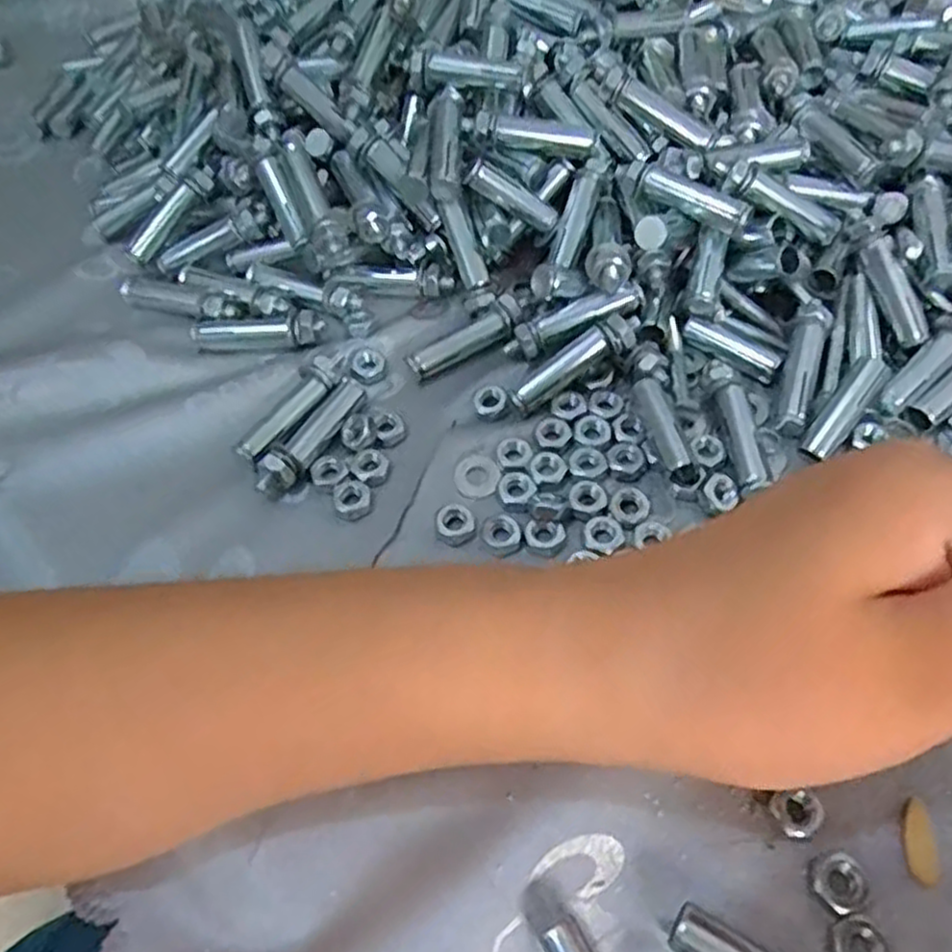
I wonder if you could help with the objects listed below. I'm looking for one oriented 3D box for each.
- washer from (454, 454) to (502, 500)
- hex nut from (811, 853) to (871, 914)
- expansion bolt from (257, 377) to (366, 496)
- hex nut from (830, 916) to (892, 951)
[{"bbox_3d":[0.000,0.000,0.270,0.016,0.004,0.019,-18,56,-8],"label":"washer"},{"bbox_3d":[0.092,0.102,0.190,0.013,0.004,0.013,-32,59,-17],"label":"hex nut"},{"bbox_3d":[-0.059,-0.016,0.277,0.012,0.010,0.056,26,61,20],"label":"expansion bolt"},{"bbox_3d":[0.094,0.114,0.182,0.014,0.007,0.014,6,56,8],"label":"hex nut"}]

